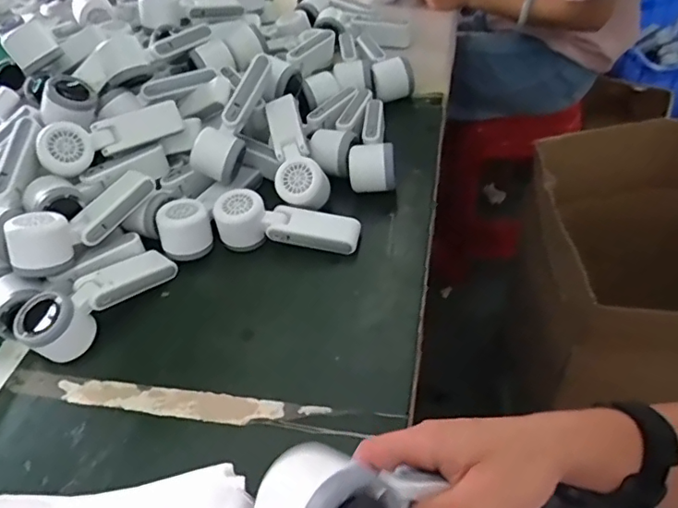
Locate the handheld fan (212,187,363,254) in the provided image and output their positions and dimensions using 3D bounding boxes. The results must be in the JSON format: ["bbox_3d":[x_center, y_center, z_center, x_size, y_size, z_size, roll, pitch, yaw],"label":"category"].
[{"bbox_3d":[-0.059,-0.034,0.622,0.162,0.058,0.049,3,49,9],"label":"handheld fan"}]

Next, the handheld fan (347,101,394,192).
[{"bbox_3d":[0.045,-0.148,0.704,0.057,0.049,0.158,0,49,6],"label":"handheld fan"}]

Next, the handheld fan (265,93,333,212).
[{"bbox_3d":[-0.056,-0.134,0.662,0.063,0.043,0.175,-14,63,-6],"label":"handheld fan"}]

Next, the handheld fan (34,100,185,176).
[{"bbox_3d":[-0.270,-0.139,0.639,0.166,0.055,0.031,-26,18,-33],"label":"handheld fan"}]

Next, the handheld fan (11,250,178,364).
[{"bbox_3d":[-0.254,0.044,0.565,0.055,0.059,0.163,27,57,26],"label":"handheld fan"}]

